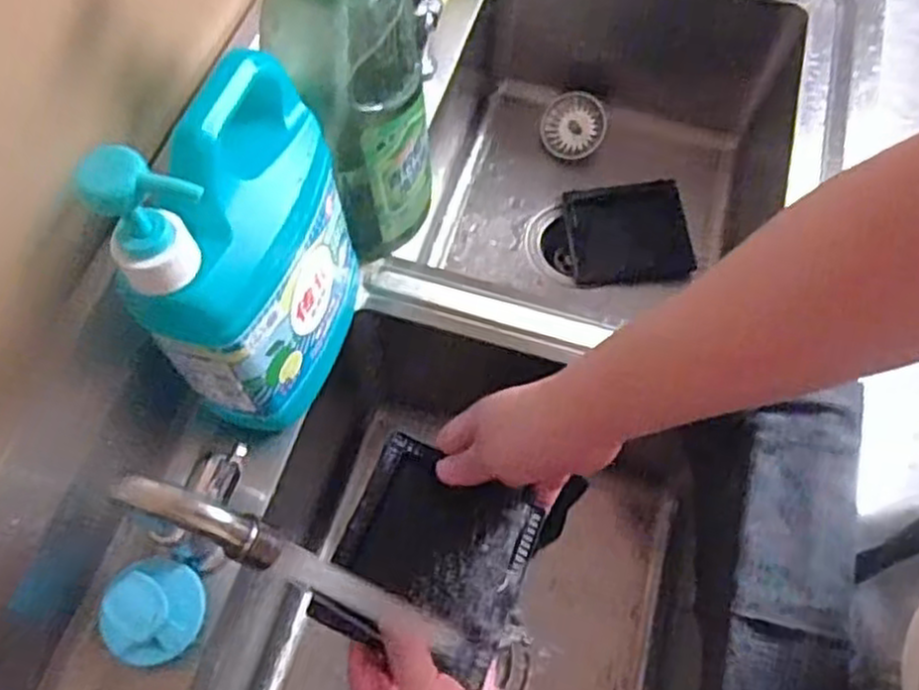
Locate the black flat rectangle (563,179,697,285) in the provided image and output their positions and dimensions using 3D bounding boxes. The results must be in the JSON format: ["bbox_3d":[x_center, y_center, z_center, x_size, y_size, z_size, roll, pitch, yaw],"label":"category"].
[{"bbox_3d":[0.187,-0.123,0.840,0.122,0.013,0.117,-8,76,9],"label":"black flat rectangle"}]

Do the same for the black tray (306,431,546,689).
[{"bbox_3d":[-0.016,0.136,0.490,0.117,0.023,0.124,26,61,-3],"label":"black tray"}]

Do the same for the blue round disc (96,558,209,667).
[{"bbox_3d":[-0.177,0.153,0.437,0.049,0.034,0.055,5,63,1],"label":"blue round disc"}]

